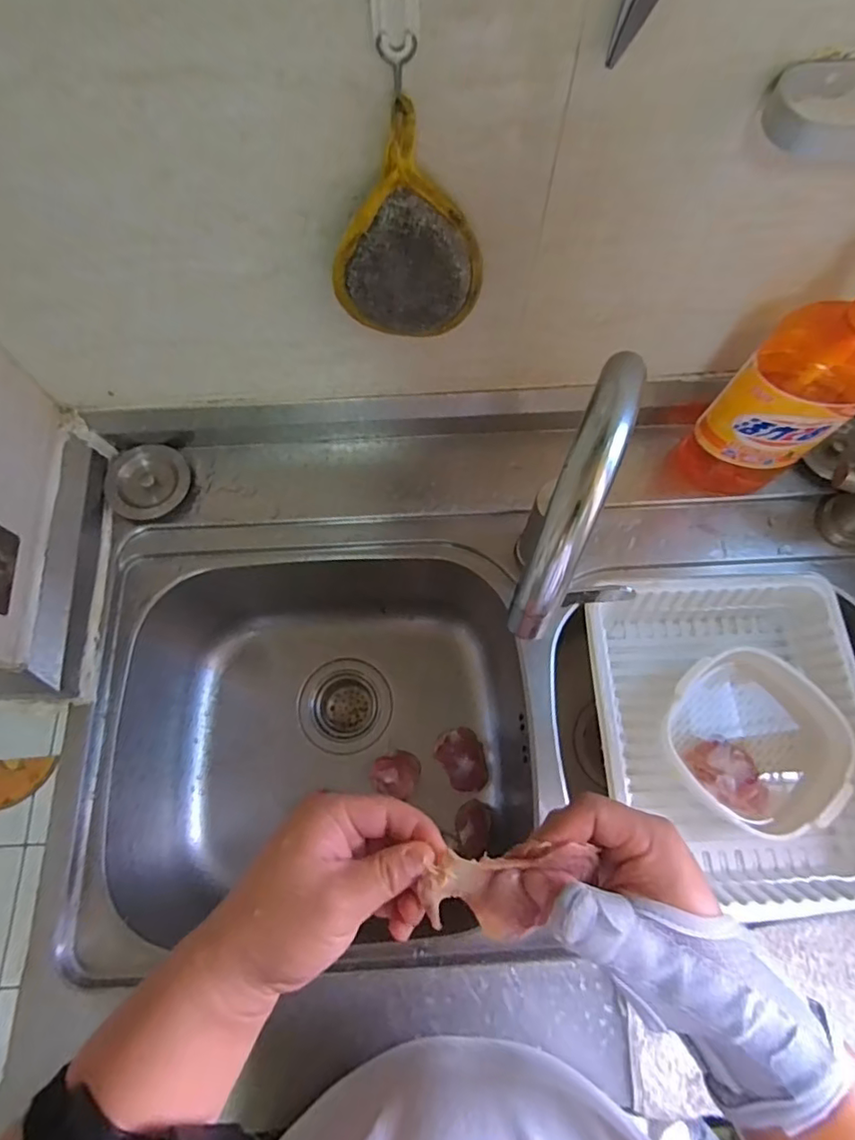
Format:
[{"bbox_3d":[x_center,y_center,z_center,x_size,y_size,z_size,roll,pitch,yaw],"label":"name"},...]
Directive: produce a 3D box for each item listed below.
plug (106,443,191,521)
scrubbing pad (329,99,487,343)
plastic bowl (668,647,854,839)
[{"bbox_3d":[-0.293,-0.093,0.592,0.083,0.024,0.081,30,73,10],"label":"plug"},{"bbox_3d":[-0.013,-0.224,0.388,0.100,0.141,0.026,0,70,0],"label":"scrubbing pad"},{"bbox_3d":[0.316,0.164,0.548,0.144,0.062,0.158,0,70,0],"label":"plastic bowl"}]

